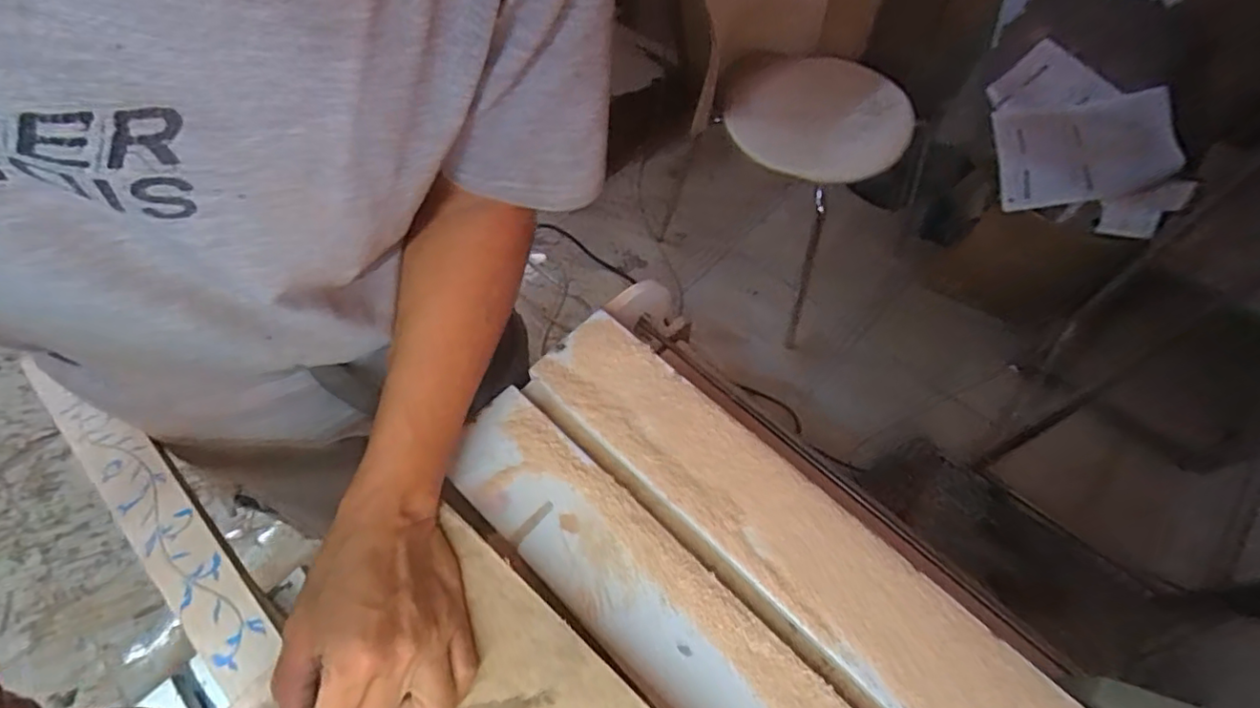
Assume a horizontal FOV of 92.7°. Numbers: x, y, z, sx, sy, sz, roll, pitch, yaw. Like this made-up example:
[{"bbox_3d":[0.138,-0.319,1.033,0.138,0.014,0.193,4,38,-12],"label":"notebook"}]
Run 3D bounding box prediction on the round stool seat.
[{"bbox_3d":[0.374,-0.479,1.214,0.325,0.072,0.339,-1,61,1],"label":"round stool seat"}]

